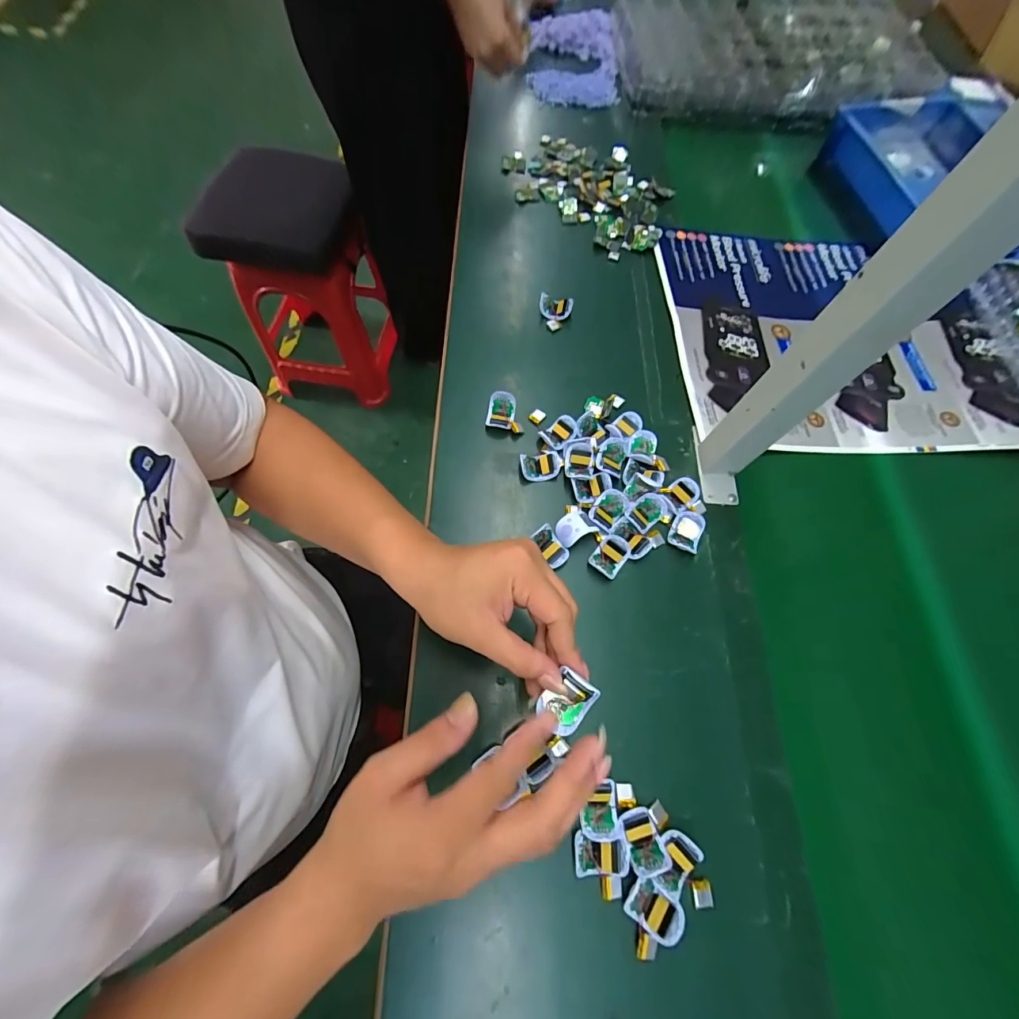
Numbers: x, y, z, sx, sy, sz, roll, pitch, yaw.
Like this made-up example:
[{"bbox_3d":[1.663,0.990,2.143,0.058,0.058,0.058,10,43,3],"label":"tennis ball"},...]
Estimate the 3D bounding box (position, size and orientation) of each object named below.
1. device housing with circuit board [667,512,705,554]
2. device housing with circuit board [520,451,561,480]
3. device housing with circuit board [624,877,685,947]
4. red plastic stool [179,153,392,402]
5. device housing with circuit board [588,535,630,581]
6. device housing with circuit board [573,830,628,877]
[{"bbox_3d":[0.186,0.023,0.450,0.031,0.012,0.041,28,70,9],"label":"device housing with circuit board"},{"bbox_3d":[0.034,-0.049,0.475,0.044,0.017,0.033,-2,68,-3],"label":"device housing with circuit board"},{"bbox_3d":[0.110,0.308,0.331,0.041,0.019,0.028,33,71,11],"label":"device housing with circuit board"},{"bbox_3d":[-0.539,-0.610,1.234,0.344,0.585,0.377,-2,68,-4],"label":"red plastic stool"},{"bbox_3d":[0.103,0.048,0.438,0.031,0.012,0.042,35,71,12],"label":"device housing with circuit board"},{"bbox_3d":[0.072,0.275,0.339,0.041,0.011,0.028,3,68,-1],"label":"device housing with circuit board"}]

